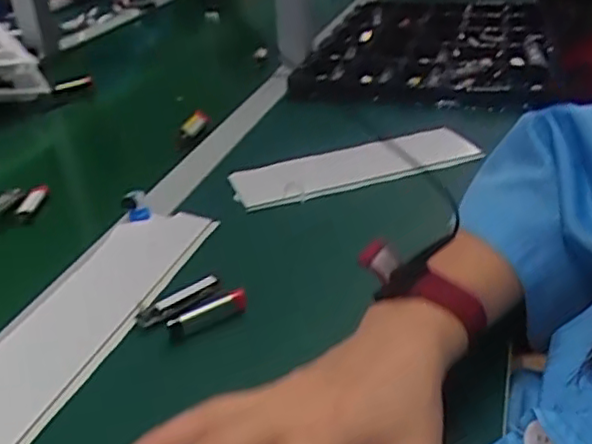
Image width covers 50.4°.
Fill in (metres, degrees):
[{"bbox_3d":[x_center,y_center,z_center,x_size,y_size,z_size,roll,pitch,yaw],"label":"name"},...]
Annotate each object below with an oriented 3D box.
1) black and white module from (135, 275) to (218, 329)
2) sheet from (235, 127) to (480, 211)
[{"bbox_3d":[-0.083,0.055,0.448,0.065,0.007,0.015,-26,38,-33],"label":"black and white module"},{"bbox_3d":[0.068,-0.059,0.619,0.260,0.007,0.079,-13,32,-15],"label":"sheet"}]

